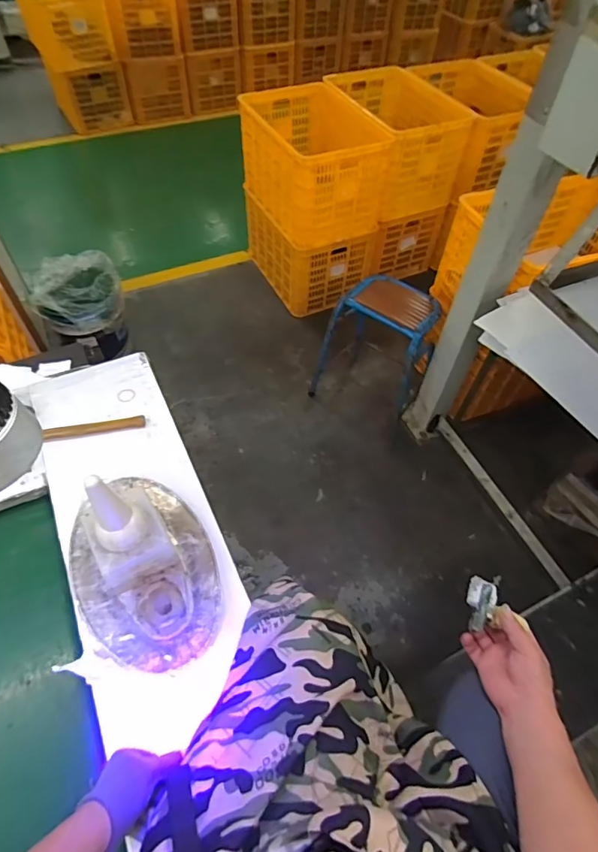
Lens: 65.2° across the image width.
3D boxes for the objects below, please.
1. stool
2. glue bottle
[{"bbox_3d":[0.282,-0.297,1.763,0.420,0.475,0.290,29,59,18],"label":"stool"},{"bbox_3d":[-0.251,0.141,0.656,0.107,0.206,0.122,-31,61,-21],"label":"glue bottle"}]

